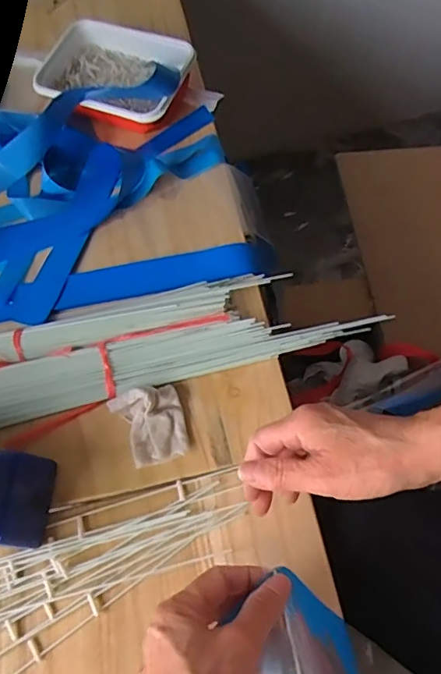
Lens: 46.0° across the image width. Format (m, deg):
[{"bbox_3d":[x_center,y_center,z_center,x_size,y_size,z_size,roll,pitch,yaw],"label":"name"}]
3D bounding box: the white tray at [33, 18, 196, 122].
[{"bbox_3d":[-0.121,-0.296,0.589,0.179,0.034,0.119,18,70,14],"label":"white tray"}]

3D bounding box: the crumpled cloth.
[{"bbox_3d":[-0.062,0.075,0.447,0.060,0.023,0.062,-15,65,0],"label":"crumpled cloth"}]

